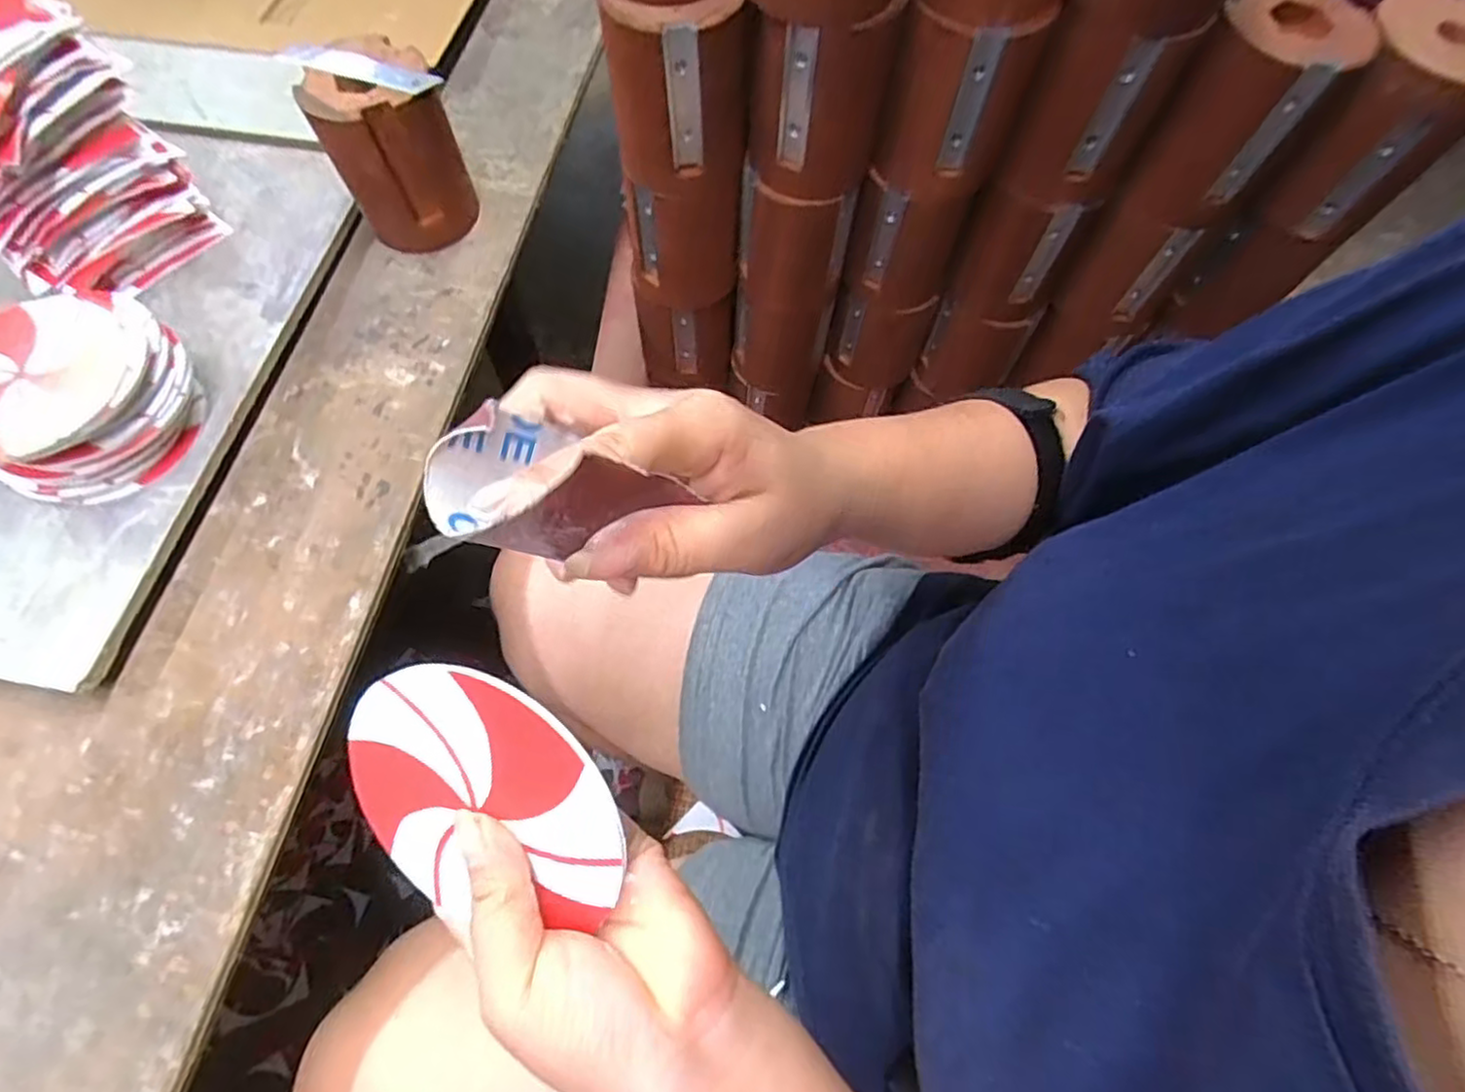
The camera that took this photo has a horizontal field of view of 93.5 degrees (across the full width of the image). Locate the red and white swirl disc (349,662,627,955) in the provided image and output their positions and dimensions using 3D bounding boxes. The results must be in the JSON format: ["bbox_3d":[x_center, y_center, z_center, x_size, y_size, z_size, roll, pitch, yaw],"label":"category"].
[{"bbox_3d":[-0.081,0.080,0.217,0.097,0.004,0.091,6,110,18],"label":"red and white swirl disc"}]

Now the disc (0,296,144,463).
[{"bbox_3d":[-0.362,-0.089,0.357,0.095,0.009,0.100,1,66,-2],"label":"disc"}]

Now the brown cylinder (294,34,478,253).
[{"bbox_3d":[-0.225,-0.264,0.458,0.077,0.098,0.076,-23,70,-12],"label":"brown cylinder"}]

